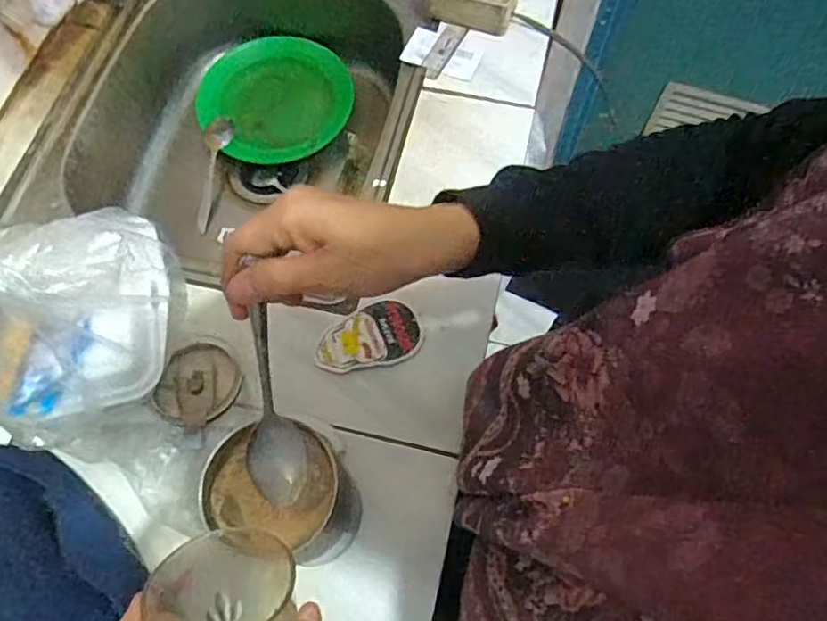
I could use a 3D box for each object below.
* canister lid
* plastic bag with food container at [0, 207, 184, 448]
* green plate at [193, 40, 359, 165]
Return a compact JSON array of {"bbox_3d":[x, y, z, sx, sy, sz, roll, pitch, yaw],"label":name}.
[{"bbox_3d":[-0.195,0.066,0.554,0.070,0.019,0.075,0,67,1],"label":"canister lid"},{"bbox_3d":[-0.280,0.003,0.504,0.177,0.165,0.136,-40,72,-15],"label":"plastic bag with food container"},{"bbox_3d":[-0.195,-0.295,0.865,0.212,0.056,0.195,0,67,1],"label":"green plate"}]

